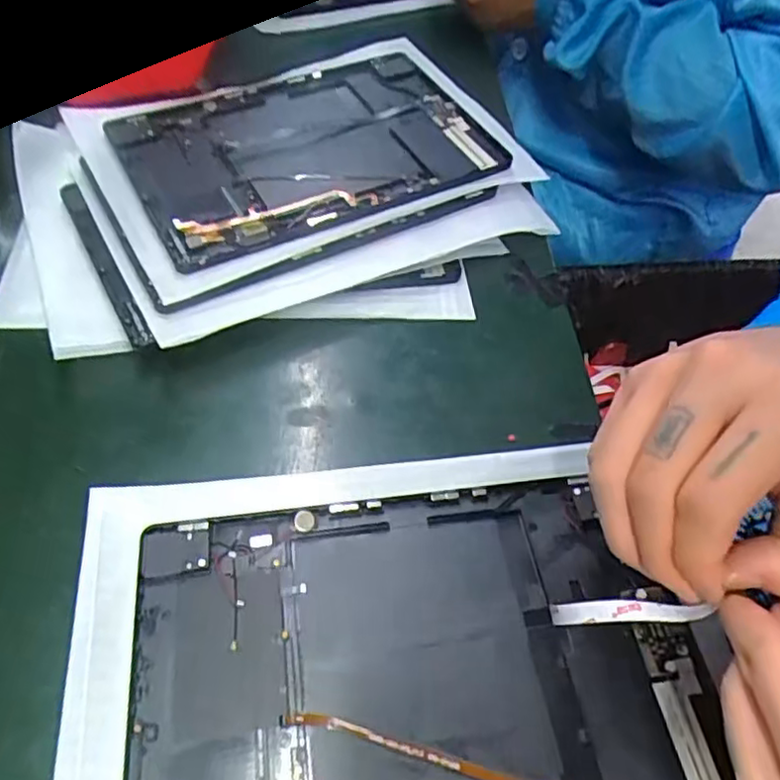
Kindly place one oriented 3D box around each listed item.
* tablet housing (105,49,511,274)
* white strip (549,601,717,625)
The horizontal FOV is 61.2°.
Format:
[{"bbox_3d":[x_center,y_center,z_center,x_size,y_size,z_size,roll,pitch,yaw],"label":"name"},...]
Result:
[{"bbox_3d":[-0.056,-0.162,0.441,0.232,0.013,0.153,-23,60,-16],"label":"tablet housing"},{"bbox_3d":[0.087,0.083,0.244,0.056,0.012,0.008,-9,49,23],"label":"white strip"}]

